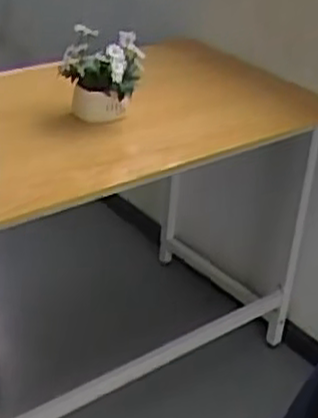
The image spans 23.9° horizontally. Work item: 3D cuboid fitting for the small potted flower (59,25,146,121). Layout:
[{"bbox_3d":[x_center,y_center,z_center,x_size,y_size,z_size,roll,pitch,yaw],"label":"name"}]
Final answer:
[{"bbox_3d":[-0.116,-0.276,1.523,0.162,0.165,0.122,-3,31,-14],"label":"small potted flower"}]

